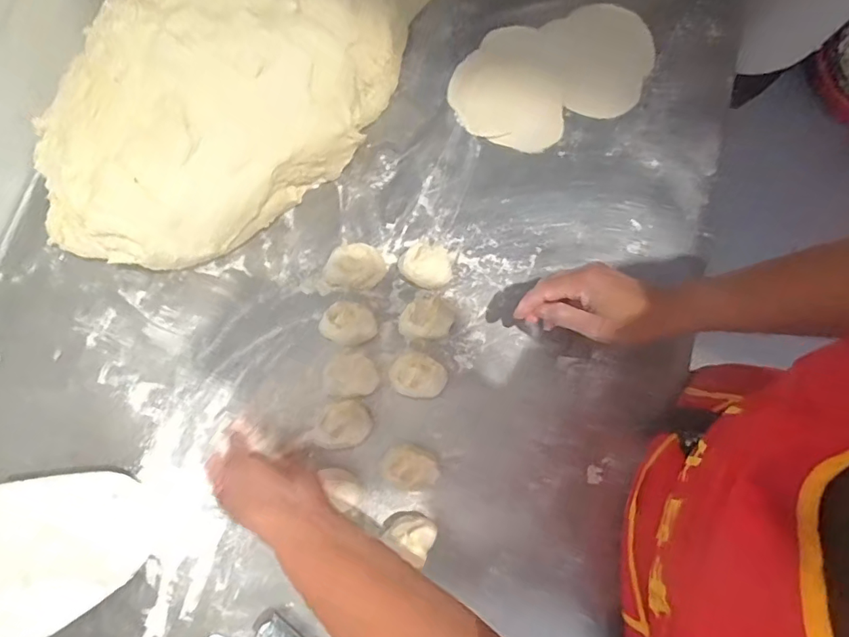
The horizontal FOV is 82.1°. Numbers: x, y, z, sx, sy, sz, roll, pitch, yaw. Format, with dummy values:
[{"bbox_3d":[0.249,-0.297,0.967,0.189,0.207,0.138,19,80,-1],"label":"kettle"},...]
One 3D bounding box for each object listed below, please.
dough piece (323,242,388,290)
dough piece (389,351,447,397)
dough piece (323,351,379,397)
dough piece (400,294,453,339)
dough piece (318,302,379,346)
[{"bbox_3d":[-0.077,-0.060,0.540,0.067,0.035,0.048,5,78,2],"label":"dough piece"},{"bbox_3d":[-0.007,0.061,0.513,0.057,0.030,0.043,18,79,5],"label":"dough piece"},{"bbox_3d":[-0.077,0.059,0.513,0.053,0.027,0.044,-2,78,1],"label":"dough piece"},{"bbox_3d":[0.002,0.000,0.524,0.057,0.036,0.040,-11,78,-1],"label":"dough piece"},{"bbox_3d":[-0.080,0.008,0.525,0.055,0.032,0.044,24,80,6],"label":"dough piece"}]

